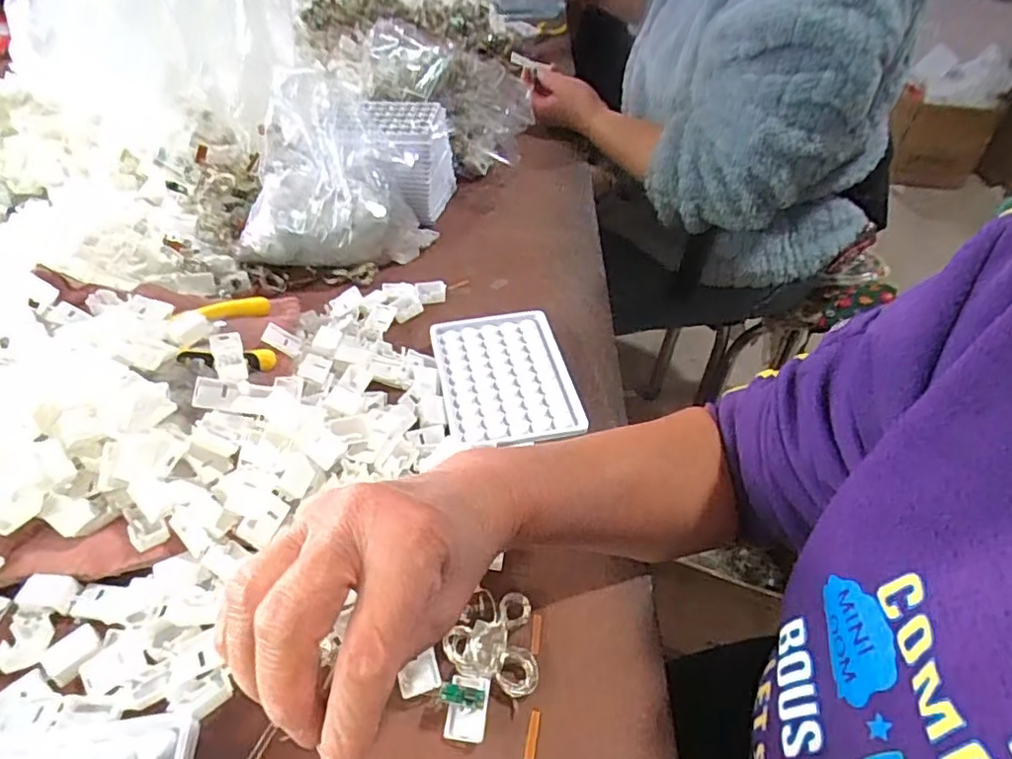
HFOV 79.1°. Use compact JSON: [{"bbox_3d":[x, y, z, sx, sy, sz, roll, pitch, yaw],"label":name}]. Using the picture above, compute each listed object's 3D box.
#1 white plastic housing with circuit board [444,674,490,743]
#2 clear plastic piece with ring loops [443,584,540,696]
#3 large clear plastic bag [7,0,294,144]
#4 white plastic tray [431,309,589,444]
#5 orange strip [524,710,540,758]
[{"bbox_3d":[-0.019,0.160,0.298,0.019,0.015,0.026,7,44,7],"label":"white plastic housing with circuit board"},{"bbox_3d":[-0.004,0.134,0.321,0.047,0.019,0.049,11,45,11],"label":"clear plastic piece with ring loops"},{"bbox_3d":[-0.374,-0.400,0.637,0.242,0.227,0.156,4,44,4],"label":"large clear plastic bag"},{"bbox_3d":[-0.001,-0.002,0.465,0.094,0.019,0.129,-8,44,-8],"label":"white plastic tray"},{"bbox_3d":[0.013,0.170,0.294,0.005,0.004,0.022,8,43,8],"label":"orange strip"}]

